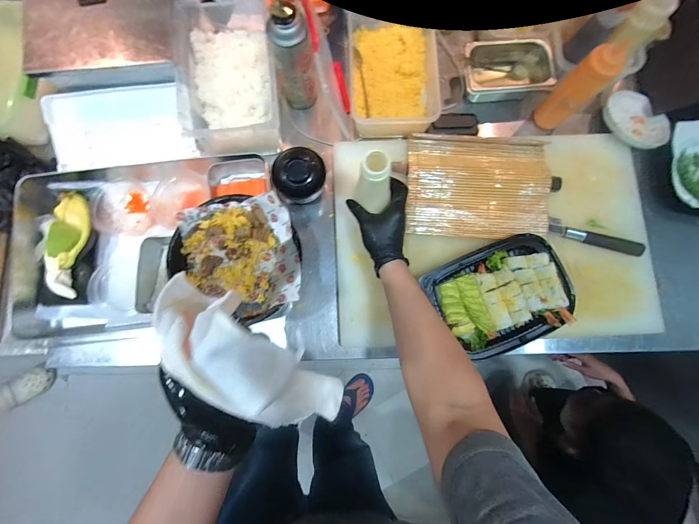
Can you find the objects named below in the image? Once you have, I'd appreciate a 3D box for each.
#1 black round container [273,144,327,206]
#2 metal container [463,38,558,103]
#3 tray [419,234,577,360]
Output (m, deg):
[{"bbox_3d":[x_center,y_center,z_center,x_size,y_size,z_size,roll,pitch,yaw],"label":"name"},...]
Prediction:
[{"bbox_3d":[-0.093,-0.160,0.574,0.091,0.088,0.091,0,84,-2],"label":"black round container"},{"bbox_3d":[0.308,-0.375,0.624,0.170,0.066,0.084,-6,84,-2],"label":"metal container"},{"bbox_3d":[0.273,0.061,0.553,0.231,0.038,0.179,-23,85,-4],"label":"tray"}]

